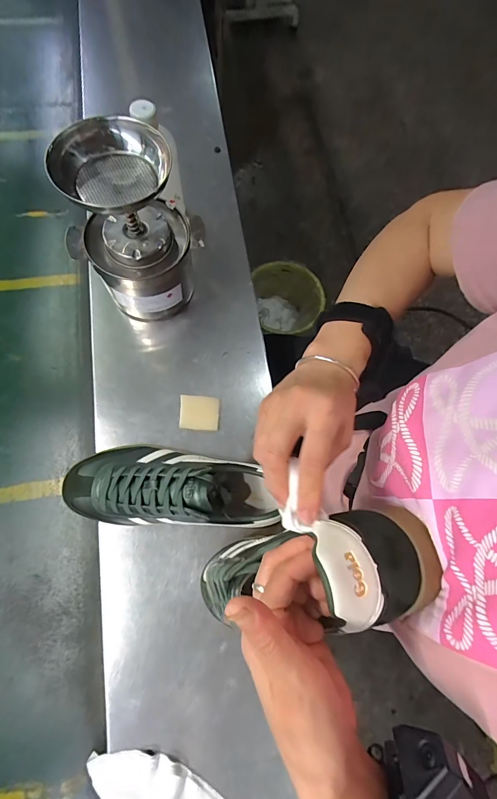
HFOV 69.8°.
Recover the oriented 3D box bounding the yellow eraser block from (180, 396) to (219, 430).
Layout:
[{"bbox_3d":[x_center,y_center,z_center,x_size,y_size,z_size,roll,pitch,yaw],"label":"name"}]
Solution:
[{"bbox_3d":[-0.072,0.019,0.527,0.057,0.013,0.050,3,73,-1],"label":"yellow eraser block"}]

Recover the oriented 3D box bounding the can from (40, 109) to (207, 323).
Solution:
[{"bbox_3d":[-0.148,-0.221,0.477,0.129,0.244,0.146,43,76,10],"label":"can"}]

